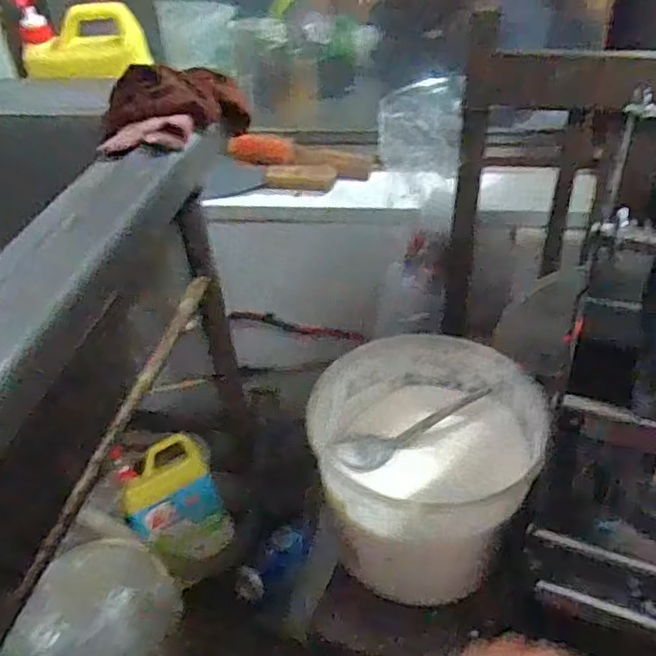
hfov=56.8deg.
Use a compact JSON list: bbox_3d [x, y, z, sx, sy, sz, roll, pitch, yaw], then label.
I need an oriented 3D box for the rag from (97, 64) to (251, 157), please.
[{"bbox_3d":[-0.151,-0.207,0.599,0.145,0.065,0.138,-9,40,-6],"label":"rag"}]

